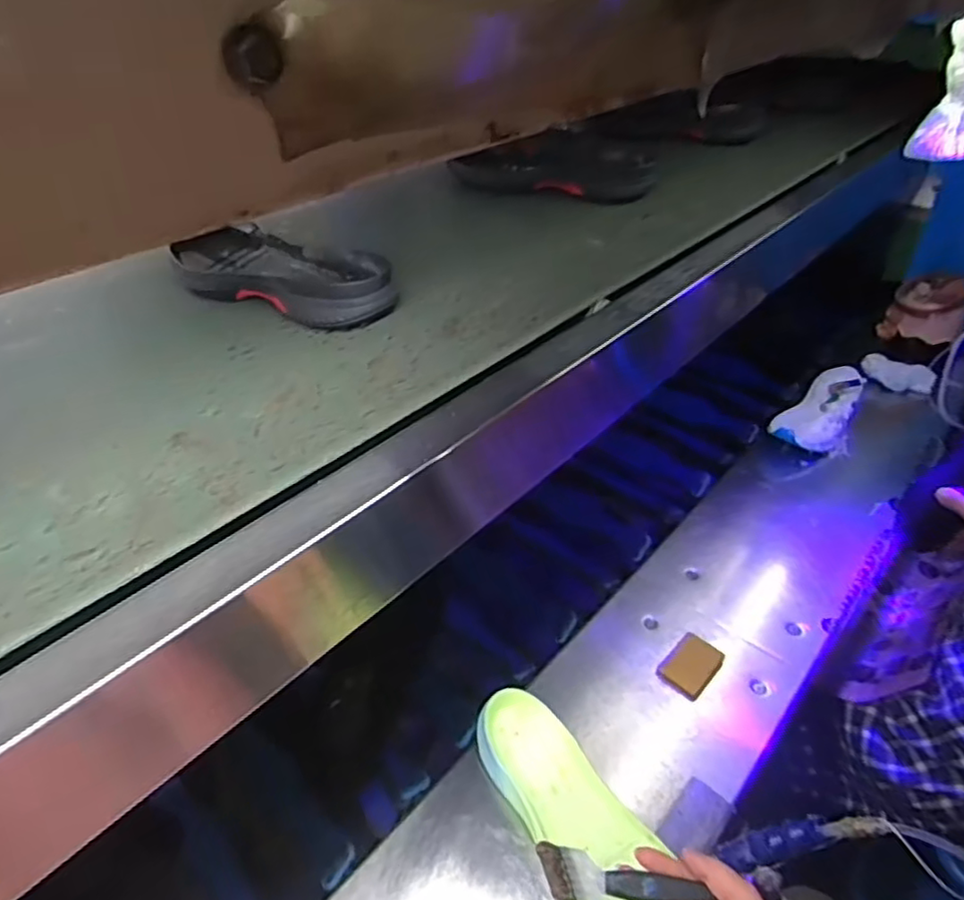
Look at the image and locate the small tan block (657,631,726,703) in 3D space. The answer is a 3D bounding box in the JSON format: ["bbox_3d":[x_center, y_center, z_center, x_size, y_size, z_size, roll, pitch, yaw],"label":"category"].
[{"bbox_3d":[0.252,0.258,0.798,0.055,0.013,0.081,28,47,34],"label":"small tan block"}]

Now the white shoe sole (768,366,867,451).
[{"bbox_3d":[0.594,-0.071,1.165,0.120,0.048,0.256,23,44,29],"label":"white shoe sole"}]

